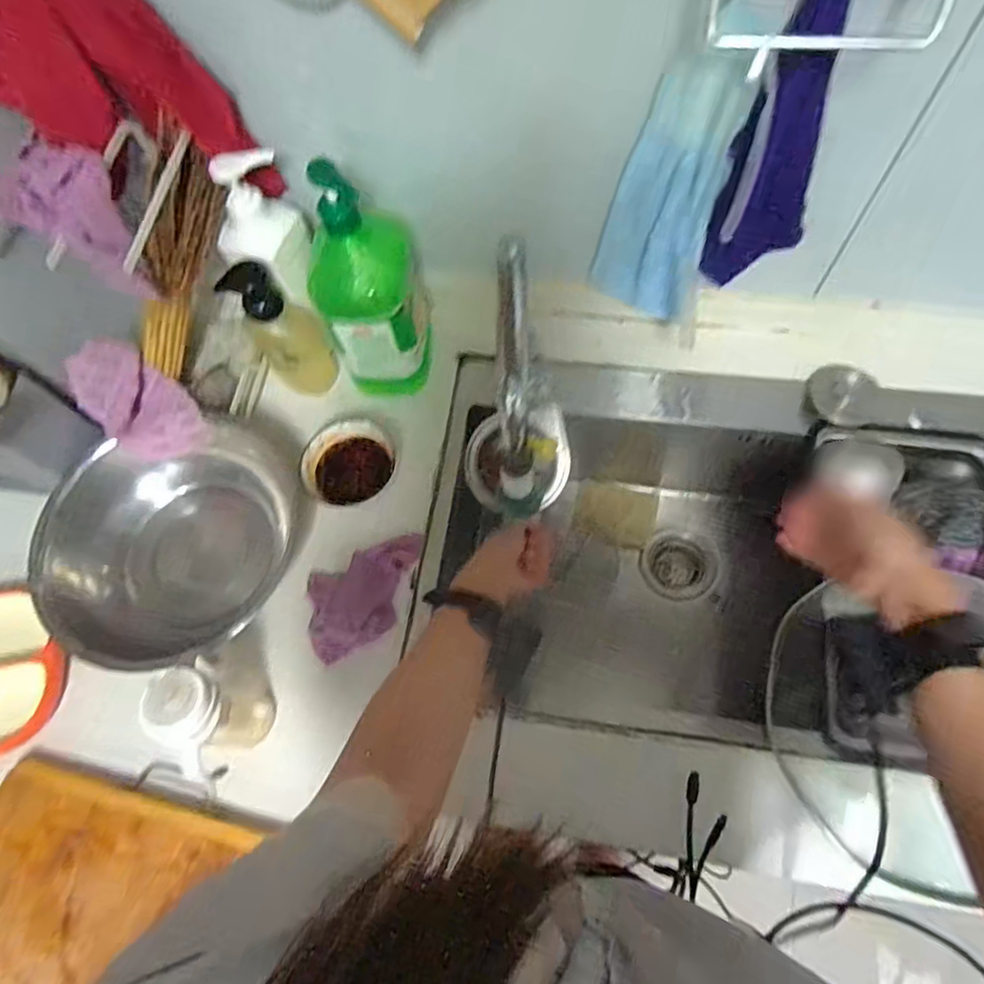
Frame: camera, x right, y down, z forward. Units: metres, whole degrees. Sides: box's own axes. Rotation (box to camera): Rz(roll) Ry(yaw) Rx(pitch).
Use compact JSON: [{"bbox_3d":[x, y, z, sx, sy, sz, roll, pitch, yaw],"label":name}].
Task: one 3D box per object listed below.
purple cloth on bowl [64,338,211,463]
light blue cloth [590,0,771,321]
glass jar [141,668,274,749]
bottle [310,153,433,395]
[{"bbox_3d":[-0.394,-0.095,0.693,0.109,0.101,0.091,40,76,15],"label":"purple cloth on bowl"},{"bbox_3d":[0.175,-0.300,0.627,0.109,0.338,0.025,17,72,8],"label":"light blue cloth"},{"bbox_3d":[-0.265,0.213,0.598,0.054,0.176,0.073,-4,70,1],"label":"glass jar"},{"bbox_3d":[-0.132,-0.218,0.697,0.122,0.272,0.103,-13,70,-3],"label":"bottle"}]

